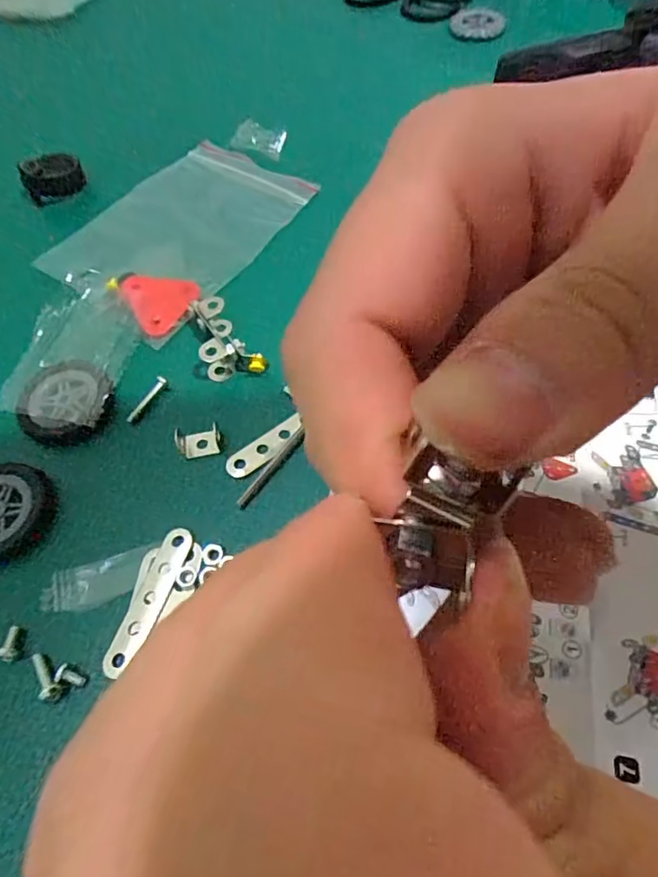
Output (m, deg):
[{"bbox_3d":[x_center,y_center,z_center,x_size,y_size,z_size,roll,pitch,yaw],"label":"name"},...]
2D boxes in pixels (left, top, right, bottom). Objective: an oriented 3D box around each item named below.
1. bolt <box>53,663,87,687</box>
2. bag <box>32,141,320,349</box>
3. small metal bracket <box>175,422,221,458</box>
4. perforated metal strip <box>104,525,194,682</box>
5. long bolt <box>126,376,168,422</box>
[{"bbox_3d":[-0.079,0.073,0.164,0.009,0.004,0.005,27,60,-7],"label":"bolt"},{"bbox_3d":[-0.072,-0.104,0.258,0.079,0.011,0.113,29,63,20],"label":"bag"},{"bbox_3d":[-0.050,0.001,0.203,0.017,0.005,0.011,-4,57,1],"label":"small metal bracket"},{"bbox_3d":[-0.058,0.051,0.174,0.011,0.004,0.048,14,59,12],"label":"perforated metal strip"},{"bbox_3d":[-0.072,-0.016,0.212,0.004,0.004,0.022,30,76,21],"label":"long bolt"}]

